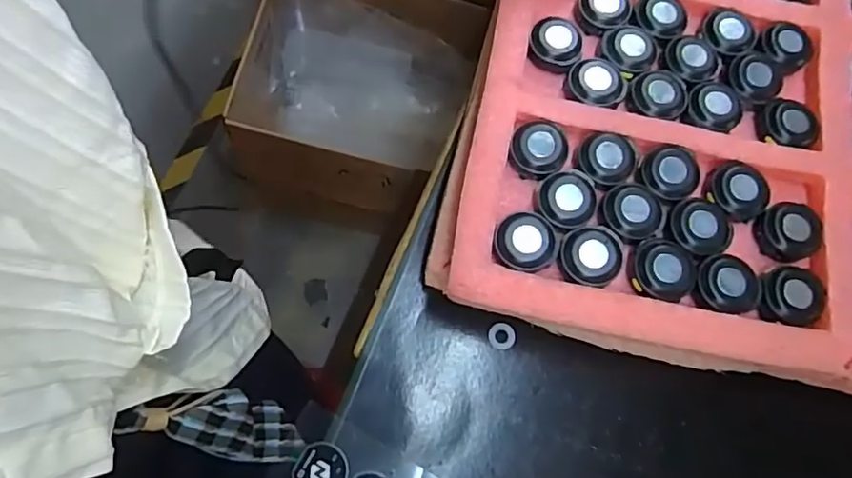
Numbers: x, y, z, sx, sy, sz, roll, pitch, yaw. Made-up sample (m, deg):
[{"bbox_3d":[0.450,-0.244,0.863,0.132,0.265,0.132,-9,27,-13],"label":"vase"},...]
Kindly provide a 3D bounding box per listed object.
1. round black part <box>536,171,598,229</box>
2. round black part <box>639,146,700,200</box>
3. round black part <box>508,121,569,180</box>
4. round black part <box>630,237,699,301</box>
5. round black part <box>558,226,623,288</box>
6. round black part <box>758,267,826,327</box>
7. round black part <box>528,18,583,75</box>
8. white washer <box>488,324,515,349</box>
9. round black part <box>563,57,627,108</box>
[{"bbox_3d":[0.070,-0.020,0.285,0.028,0.009,0.027,1,74,-5],"label":"round black part"},{"bbox_3d":[0.124,-0.035,0.291,0.027,0.008,0.028,1,74,-5],"label":"round black part"},{"bbox_3d":[0.058,-0.045,0.294,0.027,0.013,0.028,1,74,-5],"label":"round black part"},{"bbox_3d":[0.113,0.015,0.276,0.029,0.006,0.029,1,74,-5],"label":"round black part"},{"bbox_3d":[0.080,0.008,0.278,0.031,0.011,0.028,-33,79,-13],"label":"round black part"},{"bbox_3d":[0.176,0.027,0.275,0.029,0.007,0.031,1,74,-5],"label":"round black part"},{"bbox_3d":[0.071,-0.106,0.315,0.028,0.011,0.029,1,74,-5],"label":"round black part"},{"bbox_3d":[0.040,0.051,0.307,0.014,0.004,0.014,1,74,-5],"label":"white washer"},{"bbox_3d":[0.090,-0.082,0.308,0.030,0.011,0.027,-14,76,-9],"label":"round black part"}]

